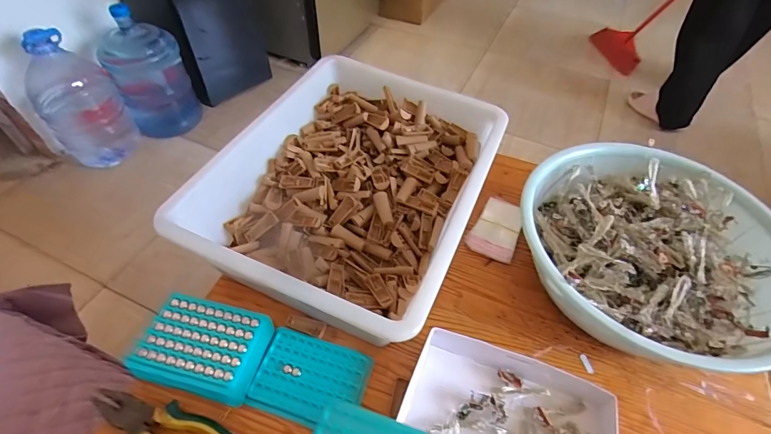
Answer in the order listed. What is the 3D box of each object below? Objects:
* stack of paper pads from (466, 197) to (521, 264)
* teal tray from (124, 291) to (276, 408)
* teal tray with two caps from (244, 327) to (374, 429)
[{"bbox_3d":[0.173,0.015,0.612,0.066,0.012,0.121,21,53,14],"label":"stack of paper pads"},{"bbox_3d":[-0.209,0.151,0.458,0.127,0.042,0.098,12,51,8],"label":"teal tray"},{"bbox_3d":[-0.085,0.189,0.465,0.124,0.012,0.091,13,51,8],"label":"teal tray with two caps"}]

